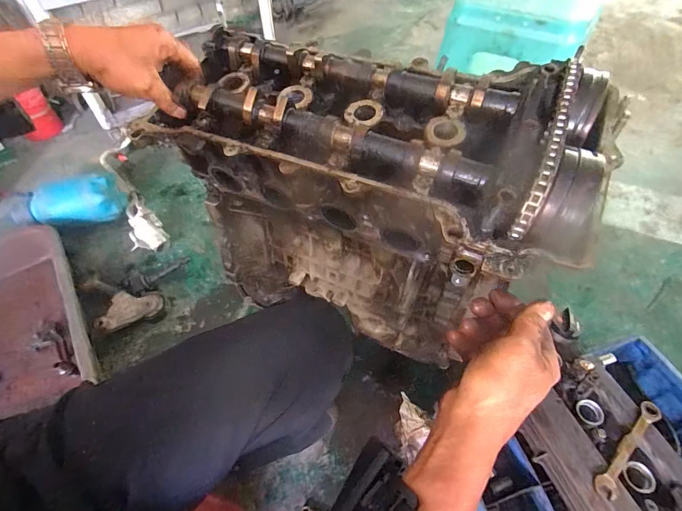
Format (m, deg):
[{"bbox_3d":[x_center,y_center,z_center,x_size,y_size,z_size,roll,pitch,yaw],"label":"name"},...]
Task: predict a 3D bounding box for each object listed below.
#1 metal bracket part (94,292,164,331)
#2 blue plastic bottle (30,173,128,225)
[{"bbox_3d":[-0.483,0.120,0.792,0.143,0.034,0.069,-20,55,-14],"label":"metal bracket part"},{"bbox_3d":[-0.701,-0.146,0.923,0.207,0.100,0.101,-20,55,-14],"label":"blue plastic bottle"}]

